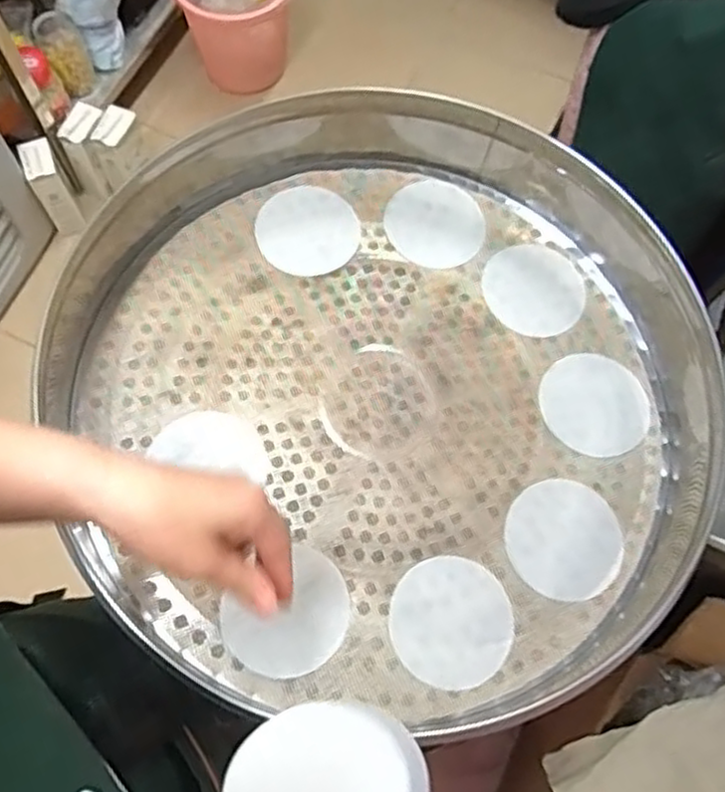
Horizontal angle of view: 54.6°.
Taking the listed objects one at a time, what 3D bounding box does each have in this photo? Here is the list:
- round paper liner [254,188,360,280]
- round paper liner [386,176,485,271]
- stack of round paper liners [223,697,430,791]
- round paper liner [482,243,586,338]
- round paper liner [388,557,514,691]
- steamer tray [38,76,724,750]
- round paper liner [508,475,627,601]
[{"bbox_3d":[-0.051,-0.155,0.659,0.093,0.005,0.094,1,69,-2],"label":"round paper liner"},{"bbox_3d":[0.070,-0.165,0.673,0.091,0.004,0.096,1,69,-2],"label":"round paper liner"},{"bbox_3d":[-0.020,0.208,0.364,0.106,0.019,0.091,-16,89,7],"label":"stack of round paper liners"},{"bbox_3d":[0.161,-0.101,0.657,0.092,0.007,0.098,1,69,-2],"label":"round paper liner"},{"bbox_3d":[0.069,0.172,0.539,0.093,0.009,0.093,1,69,-2],"label":"round paper liner"},{"bbox_3d":[0.015,-0.016,0.571,0.523,0.097,0.503,5,69,-1],"label":"steamer tray"},{"bbox_3d":[0.163,0.115,0.568,0.091,0.004,0.093,1,69,-2],"label":"round paper liner"}]

